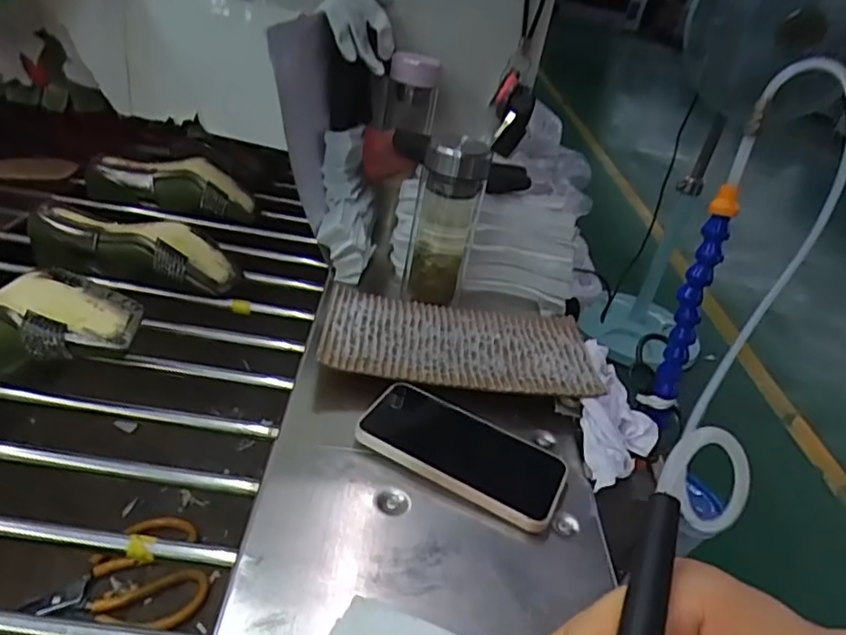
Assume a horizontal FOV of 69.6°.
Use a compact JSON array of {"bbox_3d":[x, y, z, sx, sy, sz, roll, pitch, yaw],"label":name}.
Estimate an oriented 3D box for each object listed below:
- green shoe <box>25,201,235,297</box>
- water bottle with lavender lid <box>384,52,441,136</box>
[{"bbox_3d":[-0.322,-0.078,0.684,0.218,0.067,0.074,11,33,0],"label":"green shoe"},{"bbox_3d":[-0.015,-0.295,0.787,0.063,0.104,0.063,5,59,-5],"label":"water bottle with lavender lid"}]

